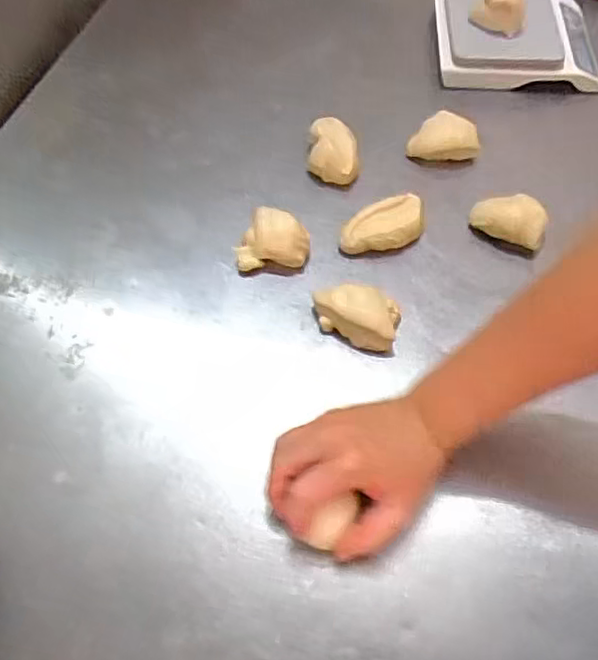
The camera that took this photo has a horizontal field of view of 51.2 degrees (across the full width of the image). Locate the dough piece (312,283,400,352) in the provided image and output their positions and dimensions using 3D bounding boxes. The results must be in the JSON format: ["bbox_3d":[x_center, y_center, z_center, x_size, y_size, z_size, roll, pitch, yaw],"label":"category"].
[{"bbox_3d":[0.049,-0.016,0.540,0.075,0.032,0.054,9,61,7],"label":"dough piece"}]

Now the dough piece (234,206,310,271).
[{"bbox_3d":[-0.025,-0.086,0.587,0.066,0.039,0.048,-3,60,0],"label":"dough piece"}]

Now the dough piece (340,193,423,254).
[{"bbox_3d":[0.082,-0.096,0.594,0.083,0.033,0.041,-20,61,-10],"label":"dough piece"}]

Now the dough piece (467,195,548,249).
[{"bbox_3d":[0.199,-0.107,0.588,0.070,0.035,0.048,24,63,15],"label":"dough piece"}]

